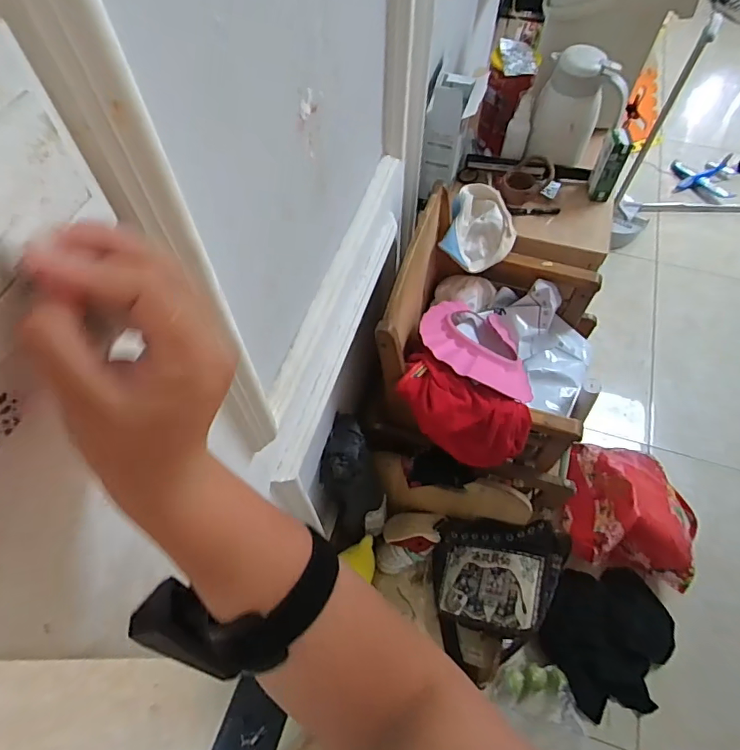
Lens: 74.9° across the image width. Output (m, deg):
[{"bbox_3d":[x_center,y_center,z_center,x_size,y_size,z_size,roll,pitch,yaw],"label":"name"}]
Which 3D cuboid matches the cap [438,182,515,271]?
[{"bbox_3d":[0.232,-0.305,0.998,0.138,0.084,0.190,16,62,10],"label":"cap"}]

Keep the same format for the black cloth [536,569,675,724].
[{"bbox_3d":[0.605,0.670,1.237,0.285,0.043,0.341,30,65,17],"label":"black cloth"}]

